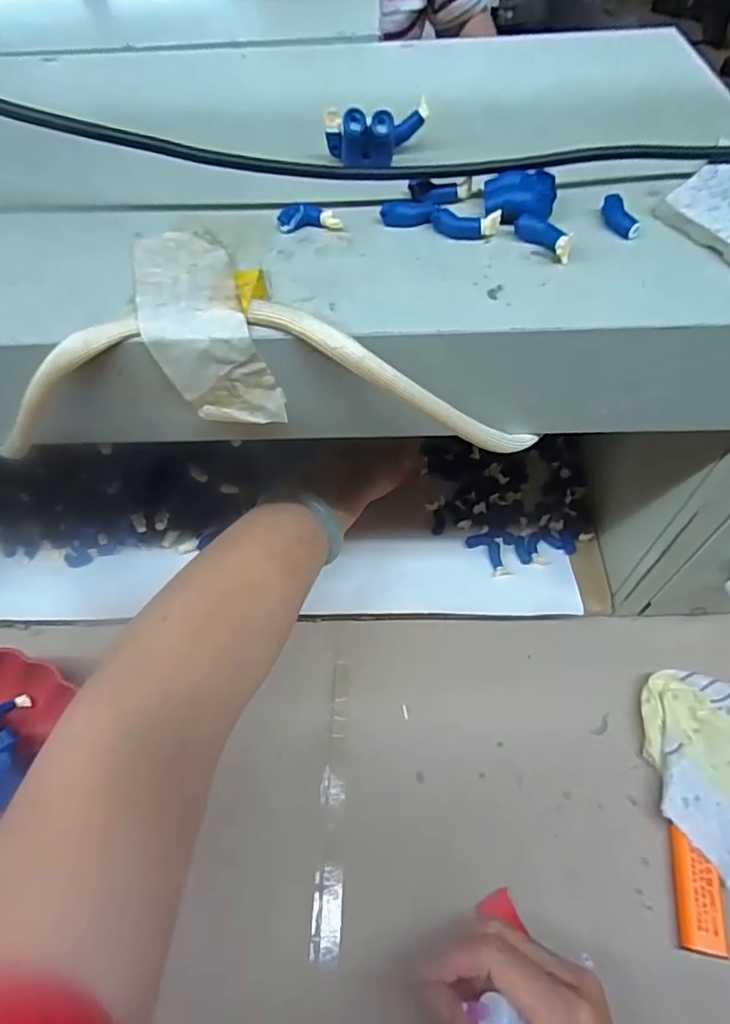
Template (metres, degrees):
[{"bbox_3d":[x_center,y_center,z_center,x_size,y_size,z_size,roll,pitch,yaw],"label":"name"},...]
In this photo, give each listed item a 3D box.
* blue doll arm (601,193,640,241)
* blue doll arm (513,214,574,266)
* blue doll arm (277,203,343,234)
[{"bbox_3d":[0.109,-0.127,0.238,0.009,0.005,0.024,-14,57,-6],"label":"blue doll arm"},{"bbox_3d":[0.076,-0.115,0.232,0.010,0.008,0.028,-34,62,-18],"label":"blue doll arm"},{"bbox_3d":[-0.025,-0.131,0.247,0.028,0.008,0.009,-2,57,1],"label":"blue doll arm"}]

